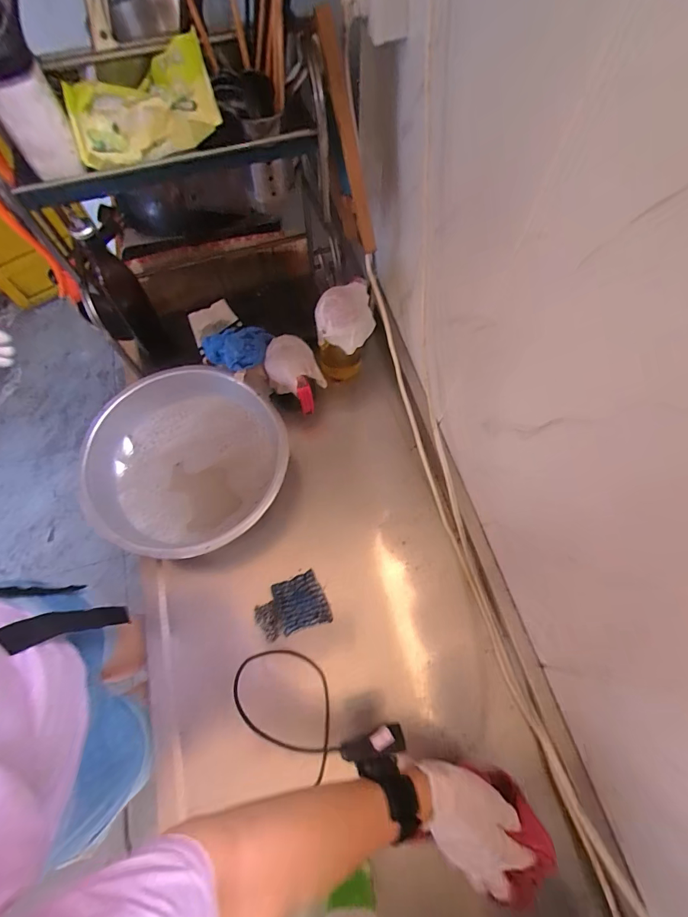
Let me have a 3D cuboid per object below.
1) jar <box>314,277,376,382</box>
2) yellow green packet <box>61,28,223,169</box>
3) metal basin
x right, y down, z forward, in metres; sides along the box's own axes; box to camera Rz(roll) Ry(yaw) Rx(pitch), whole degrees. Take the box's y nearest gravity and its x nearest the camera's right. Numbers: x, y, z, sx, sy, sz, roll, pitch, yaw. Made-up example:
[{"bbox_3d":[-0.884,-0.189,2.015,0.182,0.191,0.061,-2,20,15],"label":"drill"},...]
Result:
[{"bbox_3d":[0.002,-0.222,0.725,0.095,0.204,0.096,-3,67,0],"label":"jar"},{"bbox_3d":[-0.229,-0.395,0.444,0.176,0.077,0.064,-7,66,13],"label":"yellow green packet"},{"bbox_3d":[-0.256,0.004,0.641,0.312,0.071,0.311,-1,67,2],"label":"metal basin"}]

